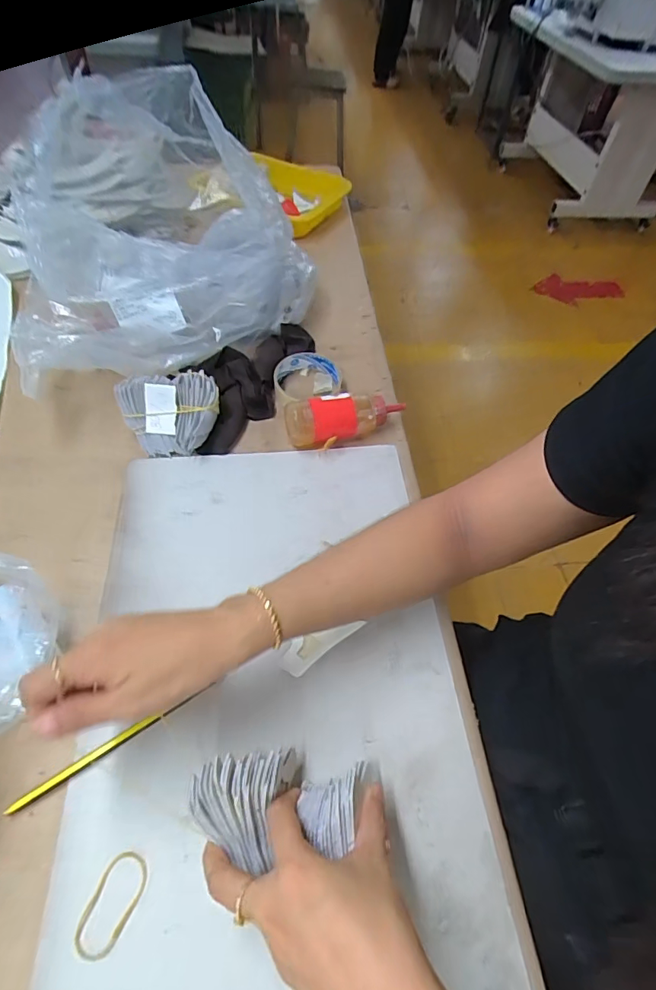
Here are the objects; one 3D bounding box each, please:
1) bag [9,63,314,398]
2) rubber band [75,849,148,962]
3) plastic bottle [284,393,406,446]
[{"bbox_3d":[-0.244,-0.356,0.607,0.360,0.209,0.418,-23,59,-19],"label":"bag"},{"bbox_3d":[-0.141,0.267,0.306,0.029,0.004,0.055,19,55,9],"label":"rubber band"},{"bbox_3d":[0.022,-0.088,0.541,0.139,0.046,0.056,-5,55,-8],"label":"plastic bottle"}]

